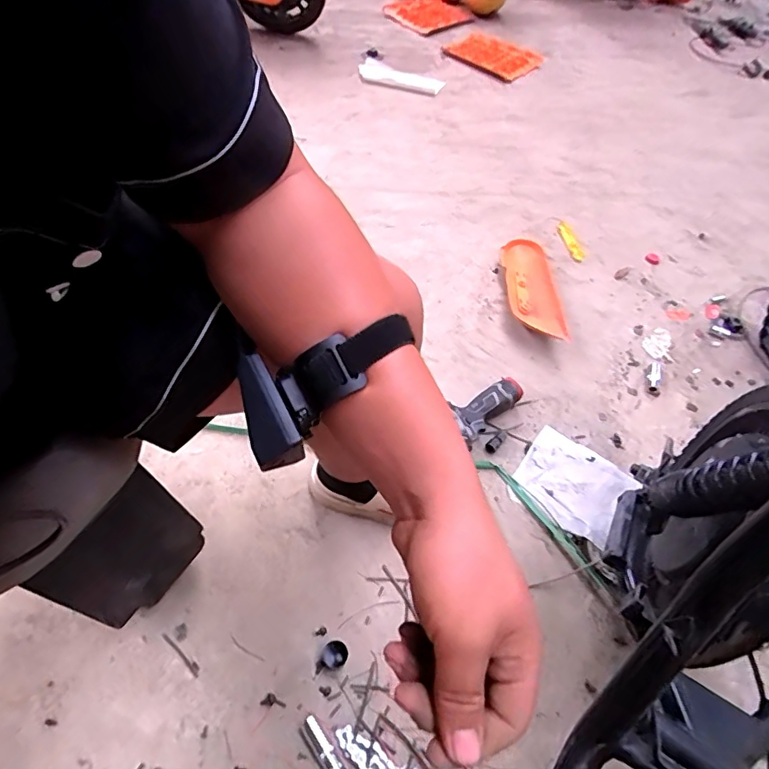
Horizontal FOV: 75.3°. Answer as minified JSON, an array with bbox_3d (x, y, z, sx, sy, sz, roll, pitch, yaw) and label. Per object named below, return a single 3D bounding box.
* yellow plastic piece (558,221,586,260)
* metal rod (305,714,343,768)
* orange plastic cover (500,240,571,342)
[{"bbox_3d":[0.500,-0.383,1.331,0.034,0.017,0.135,-5,55,-10],"label":"yellow plastic piece"},{"bbox_3d":[-0.080,0.473,0.650,0.018,0.012,0.082,-27,62,-24],"label":"metal rod"},{"bbox_3d":[0.346,-0.224,1.181,0.109,0.049,0.332,3,54,-5],"label":"orange plastic cover"}]

